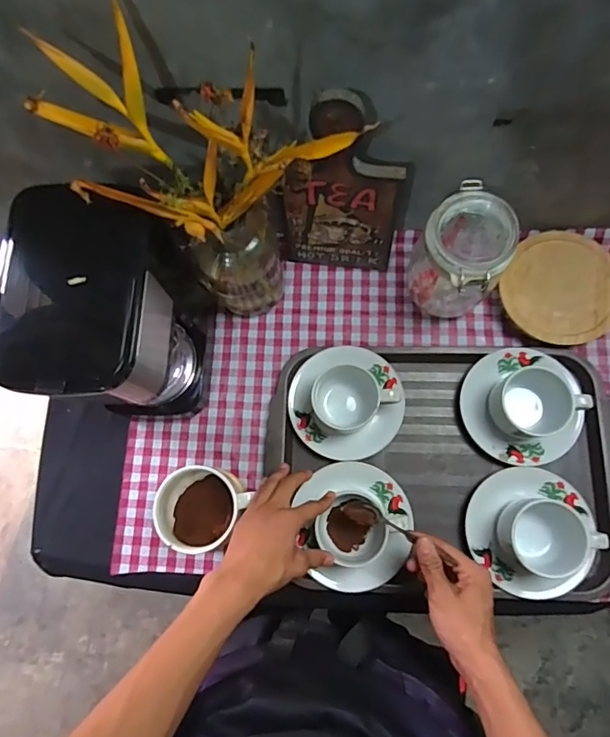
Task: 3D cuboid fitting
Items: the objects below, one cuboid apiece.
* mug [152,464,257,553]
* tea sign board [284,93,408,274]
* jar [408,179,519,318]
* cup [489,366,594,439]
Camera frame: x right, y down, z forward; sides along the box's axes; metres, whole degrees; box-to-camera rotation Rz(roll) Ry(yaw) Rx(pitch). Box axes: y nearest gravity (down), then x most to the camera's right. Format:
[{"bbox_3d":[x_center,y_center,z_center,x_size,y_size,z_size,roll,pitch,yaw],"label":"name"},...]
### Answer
[{"bbox_3d":[-0.129,0.172,0.580,0.097,0.075,0.098,27,80,9],"label":"mug"},{"bbox_3d":[0.041,-0.193,0.542,0.136,0.278,0.016,7,77,5],"label":"tea sign board"},{"bbox_3d":[0.183,-0.126,0.574,0.090,0.168,0.096,-1,77,3],"label":"jar"},{"bbox_3d":[0.287,0.043,0.574,0.103,0.053,0.079,1,77,4],"label":"cup"}]

